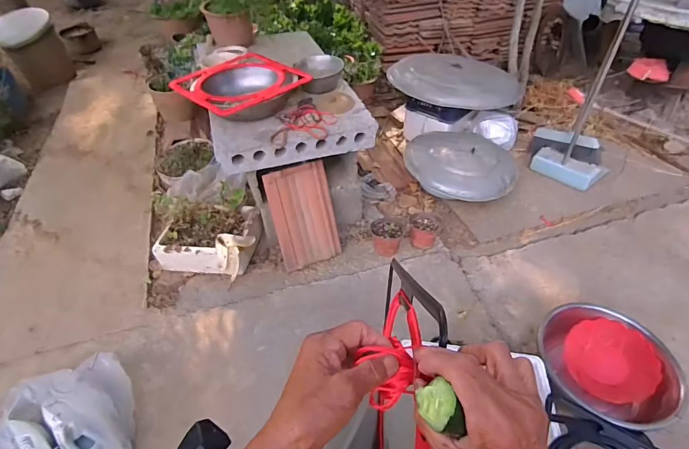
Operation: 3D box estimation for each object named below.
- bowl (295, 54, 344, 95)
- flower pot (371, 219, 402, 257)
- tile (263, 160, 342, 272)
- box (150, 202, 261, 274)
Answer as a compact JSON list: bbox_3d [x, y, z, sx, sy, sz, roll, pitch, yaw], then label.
[{"bbox_3d":[-0.091,-0.523,1.325,0.156,0.072,0.153,8,47,9],"label":"bowl"},{"bbox_3d":[0.147,0.054,1.352,0.109,0.088,0.122,5,46,7],"label":"flower pot"},{"bbox_3d":[-0.133,-0.026,1.272,0.202,0.336,0.026,-17,20,-17],"label":"tile"},{"bbox_3d":[-0.466,0.044,1.338,0.323,0.121,0.253,7,46,8],"label":"box"}]

